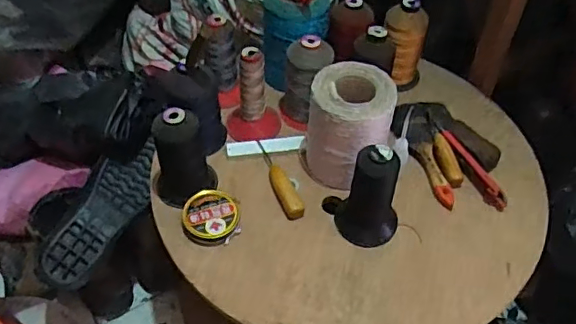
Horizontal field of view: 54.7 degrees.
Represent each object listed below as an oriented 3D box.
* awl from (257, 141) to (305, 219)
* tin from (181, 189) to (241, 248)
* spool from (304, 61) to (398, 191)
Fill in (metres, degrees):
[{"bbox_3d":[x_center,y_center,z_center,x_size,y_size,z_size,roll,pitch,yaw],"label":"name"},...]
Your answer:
[{"bbox_3d":[-0.011,0.023,0.753,0.027,0.016,0.128,-15,51,-14],"label":"awl"},{"bbox_3d":[-0.097,0.070,0.702,0.069,0.024,0.068,1,49,-1],"label":"tin"},{"bbox_3d":[0.078,-0.043,0.728,0.104,0.138,0.103,11,50,8],"label":"spool"}]

